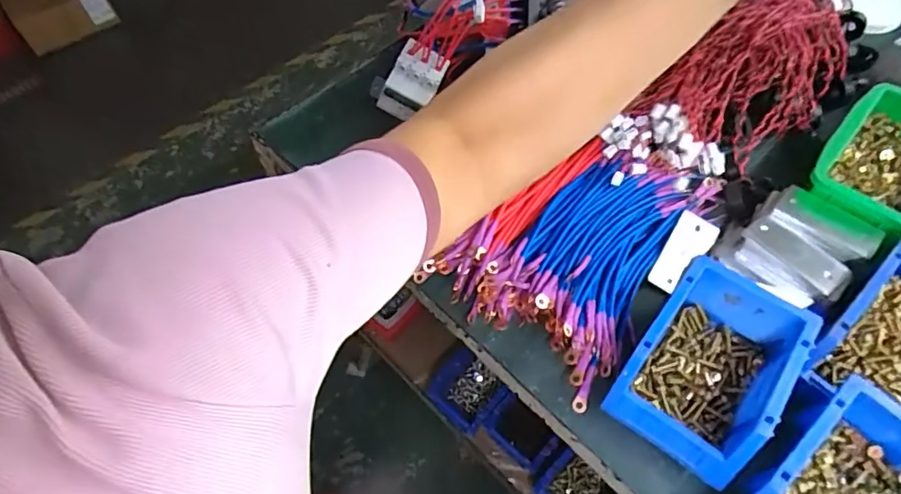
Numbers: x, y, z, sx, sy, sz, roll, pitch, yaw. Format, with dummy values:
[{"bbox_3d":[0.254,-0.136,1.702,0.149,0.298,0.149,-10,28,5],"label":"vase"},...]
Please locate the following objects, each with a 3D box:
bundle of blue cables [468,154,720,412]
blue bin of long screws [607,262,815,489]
[{"bbox_3d":[0.147,0.002,0.531,0.142,0.042,0.278,30,63,20],"label":"bundle of blue cables"},{"bbox_3d":[0.220,0.103,0.451,0.110,0.068,0.159,33,64,22],"label":"blue bin of long screws"}]

